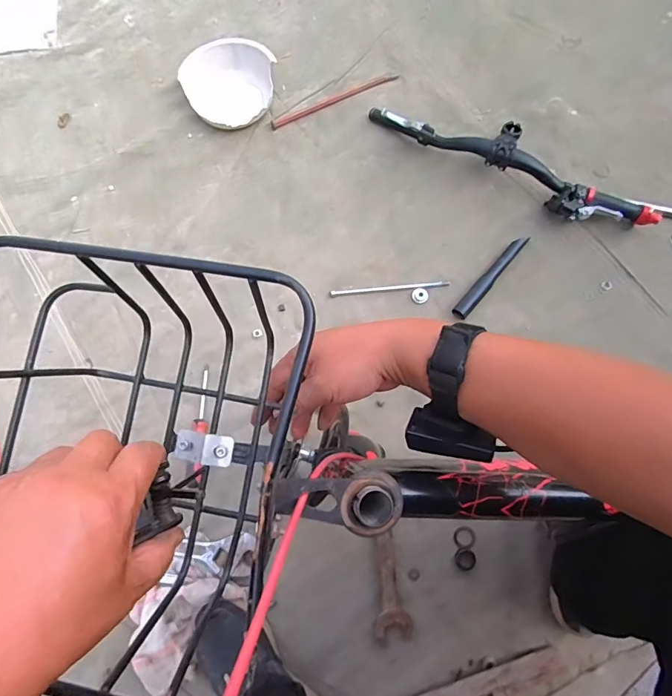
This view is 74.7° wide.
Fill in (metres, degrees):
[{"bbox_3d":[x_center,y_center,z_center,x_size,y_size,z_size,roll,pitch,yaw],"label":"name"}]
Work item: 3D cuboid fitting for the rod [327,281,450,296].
[{"bbox_3d":[0.104,-0.113,0.823,0.224,0.009,0.013,-4,78,-2],"label":"rod"}]

